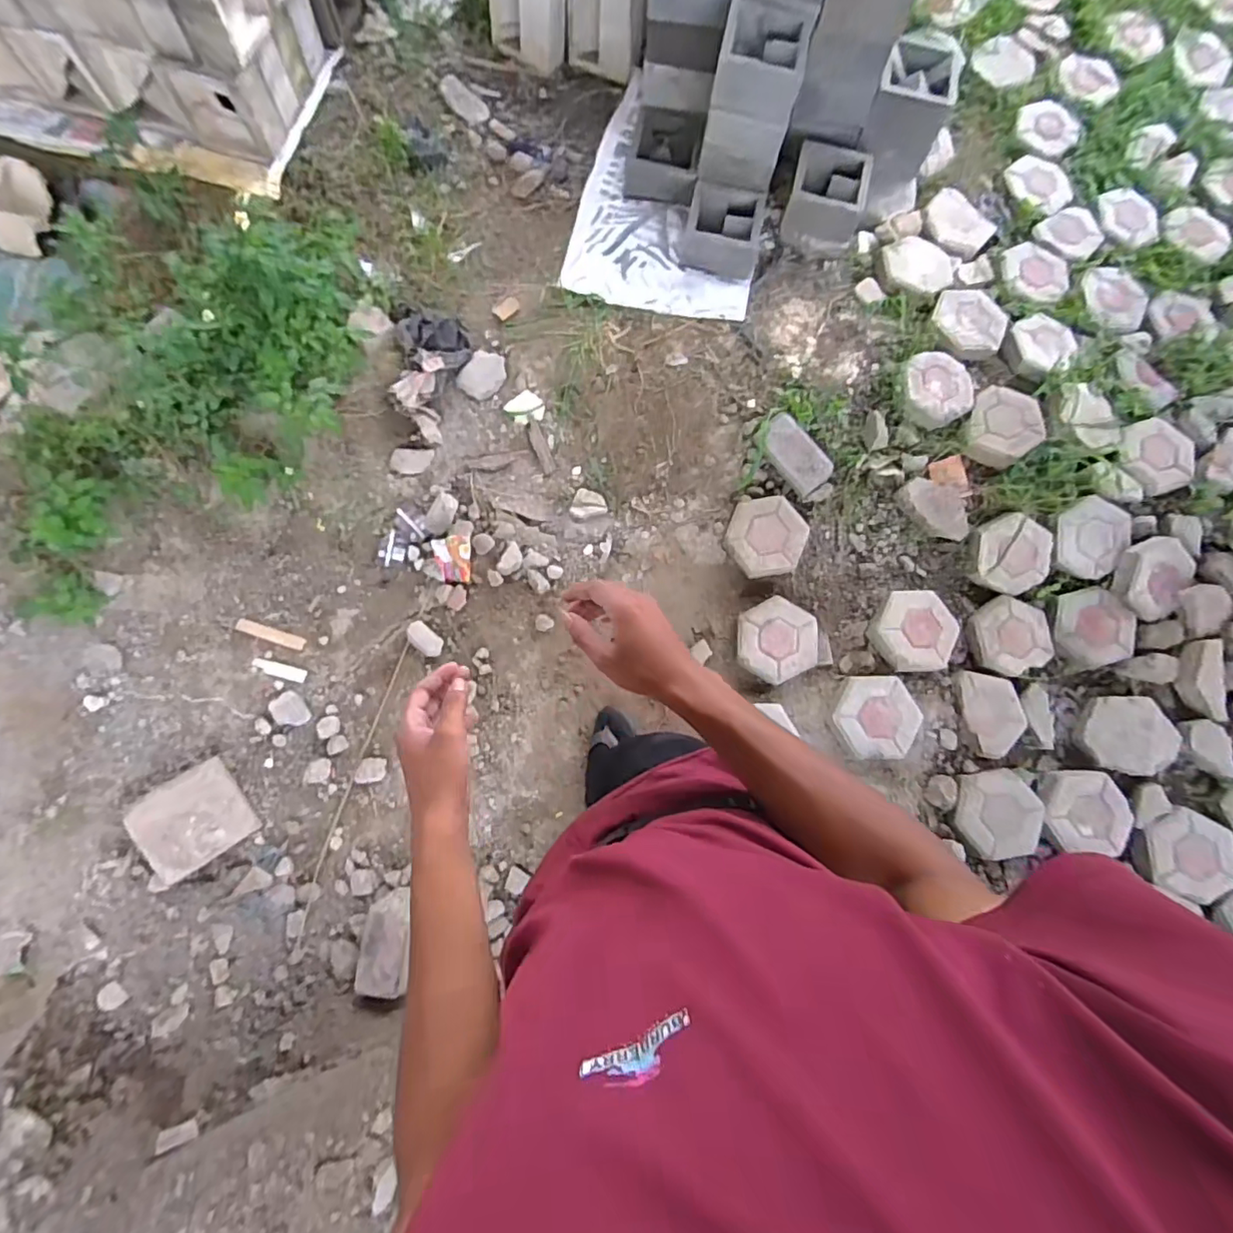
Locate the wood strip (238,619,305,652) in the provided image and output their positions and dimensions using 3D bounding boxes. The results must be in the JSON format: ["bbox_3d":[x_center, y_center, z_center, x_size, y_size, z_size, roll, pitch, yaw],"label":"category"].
[{"bbox_3d":[-0.870,0.046,1.440,0.157,0.009,0.034,22,83,-14],"label":"wood strip"}]

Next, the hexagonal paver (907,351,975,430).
[{"bbox_3d":[0.851,-0.601,1.510,0.176,0.044,0.207,-4,78,-2],"label":"hexagonal paver"}]

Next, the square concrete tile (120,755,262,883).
[{"bbox_3d":[-0.951,0.456,1.281,0.208,0.071,0.197,-36,98,-29],"label":"square concrete tile"}]

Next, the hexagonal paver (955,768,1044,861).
[{"bbox_3d":[0.935,0.486,1.383,0.214,0.066,0.217,-5,85,-4],"label":"hexagonal paver"}]

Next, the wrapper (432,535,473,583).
[{"bbox_3d":[-0.426,-0.149,1.491,0.091,0.080,0.109,-8,78,-3],"label":"wrapper"}]

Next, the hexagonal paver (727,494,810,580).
[{"bbox_3d":[0.391,-0.208,1.492,0.193,0.057,0.211,20,78,3],"label":"hexagonal paver"}]

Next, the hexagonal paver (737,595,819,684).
[{"bbox_3d":[0.413,0.064,1.458,0.219,0.044,0.202,28,79,5],"label":"hexagonal paver"}]

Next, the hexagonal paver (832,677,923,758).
[{"bbox_3d":[0.646,0.249,1.416,0.210,0.061,0.204,1,78,-1],"label":"hexagonal paver"}]

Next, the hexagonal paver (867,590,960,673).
[{"bbox_3d":[0.759,0.036,1.453,0.213,0.068,0.203,1,78,-1],"label":"hexagonal paver"}]

